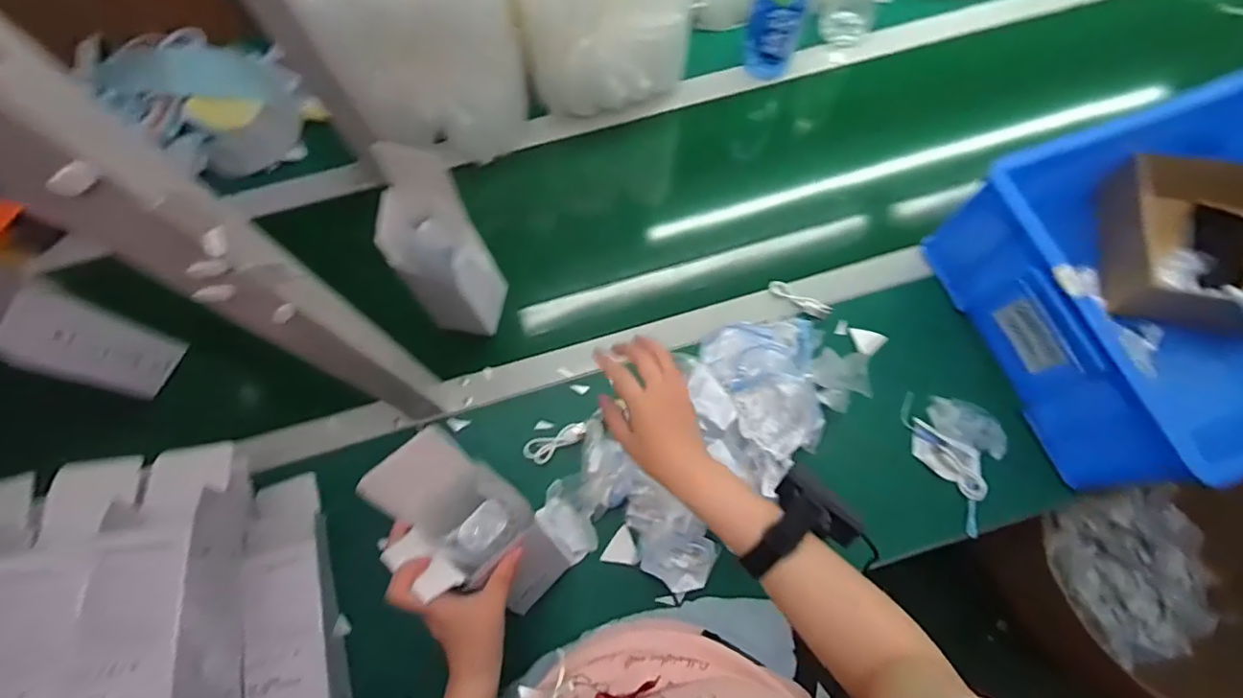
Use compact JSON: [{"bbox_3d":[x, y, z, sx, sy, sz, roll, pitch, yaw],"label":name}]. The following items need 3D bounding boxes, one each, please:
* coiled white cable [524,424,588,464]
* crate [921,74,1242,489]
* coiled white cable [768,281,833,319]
[{"bbox_3d":[-0.077,0.109,0.646,0.076,0.010,0.030,-27,73,-8],"label":"coiled white cable"},{"bbox_3d":[0.632,-0.075,0.623,0.431,0.203,0.337,-19,72,-5],"label":"crate"},{"bbox_3d":[0.222,-0.062,0.692,0.080,0.021,0.017,36,76,12],"label":"coiled white cable"}]

